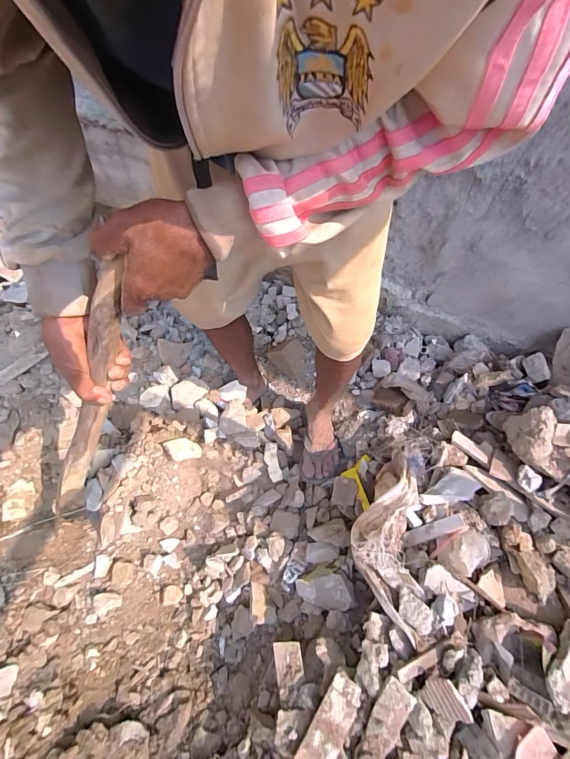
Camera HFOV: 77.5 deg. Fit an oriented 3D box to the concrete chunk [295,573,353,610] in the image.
[{"bbox_3d":[0.086,0.456,0.764,0.115,0.059,0.063,3,61,-3],"label":"concrete chunk"}]

